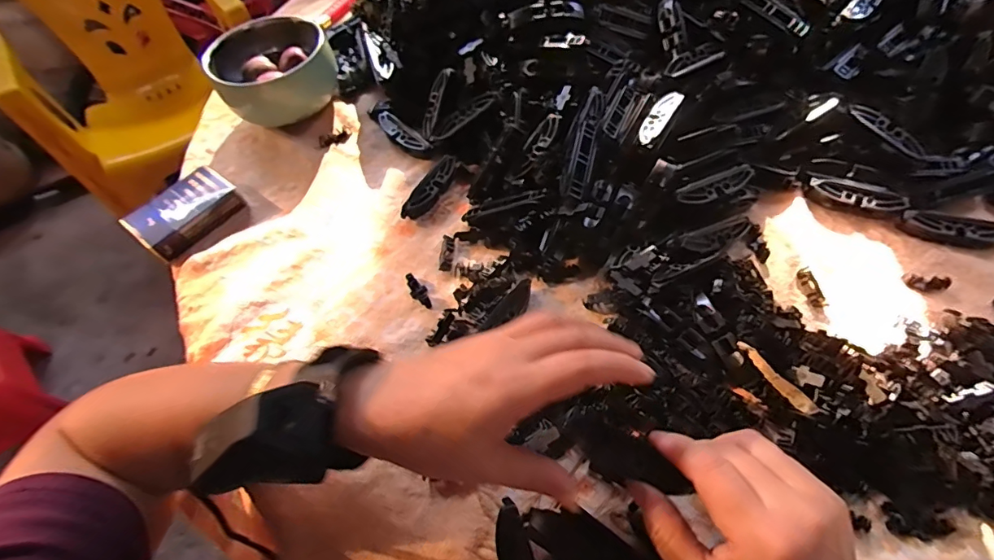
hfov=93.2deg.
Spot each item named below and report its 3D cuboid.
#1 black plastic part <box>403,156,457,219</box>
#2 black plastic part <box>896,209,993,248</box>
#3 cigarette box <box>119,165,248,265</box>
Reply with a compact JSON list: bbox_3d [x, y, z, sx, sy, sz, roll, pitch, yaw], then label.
[{"bbox_3d":[-0.060,-0.085,0.434,0.018,0.020,0.076,19,62,17],"label":"black plastic part"},{"bbox_3d":[0.372,-0.041,0.378,0.077,0.019,0.019,12,60,13],"label":"black plastic part"},{"bbox_3d":[-0.288,-0.062,0.436,0.060,0.024,0.089,29,65,22],"label":"cigarette box"}]

